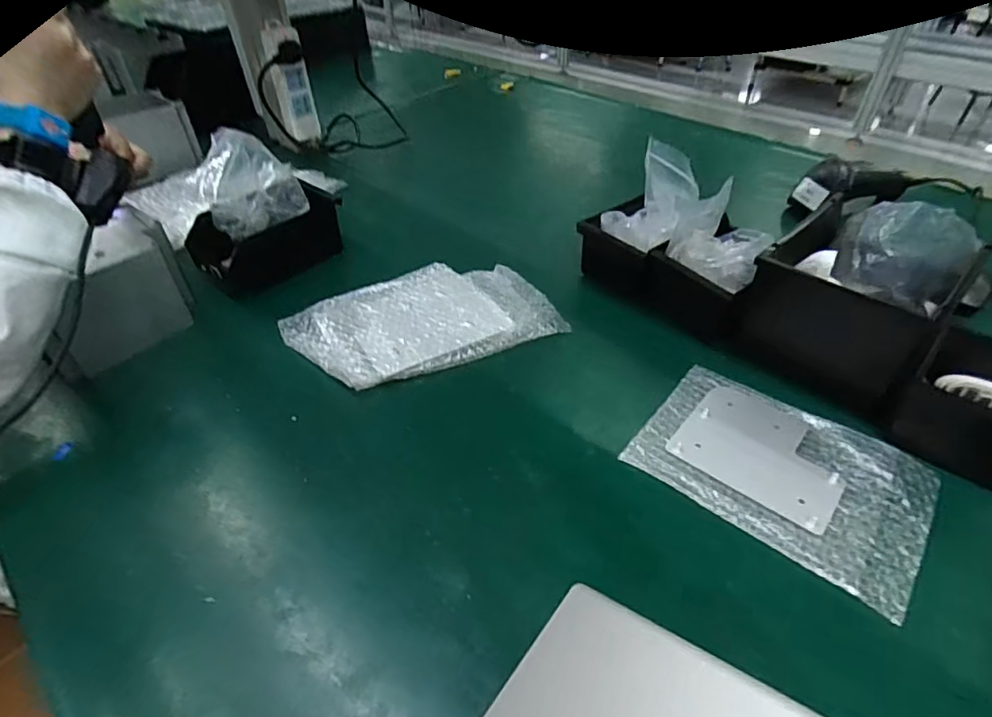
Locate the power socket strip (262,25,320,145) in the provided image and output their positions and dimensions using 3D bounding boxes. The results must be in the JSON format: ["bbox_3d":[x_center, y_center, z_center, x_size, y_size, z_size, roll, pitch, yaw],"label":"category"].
[{"bbox_3d":[-0.348,-0.462,0.951,0.056,0.190,0.036,-13,44,-14],"label":"power socket strip"}]

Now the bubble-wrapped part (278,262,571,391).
[{"bbox_3d":[-0.085,-0.044,0.635,0.281,0.025,0.172,-19,45,-19],"label":"bubble-wrapped part"}]

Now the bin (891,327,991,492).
[{"bbox_3d":[0.418,0.039,0.472,0.104,0.069,0.125,32,51,33],"label":"bin"}]

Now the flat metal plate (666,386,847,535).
[{"bbox_3d":[0.236,0.080,0.487,0.134,0.004,0.112,29,51,30],"label":"flat metal plate"}]

